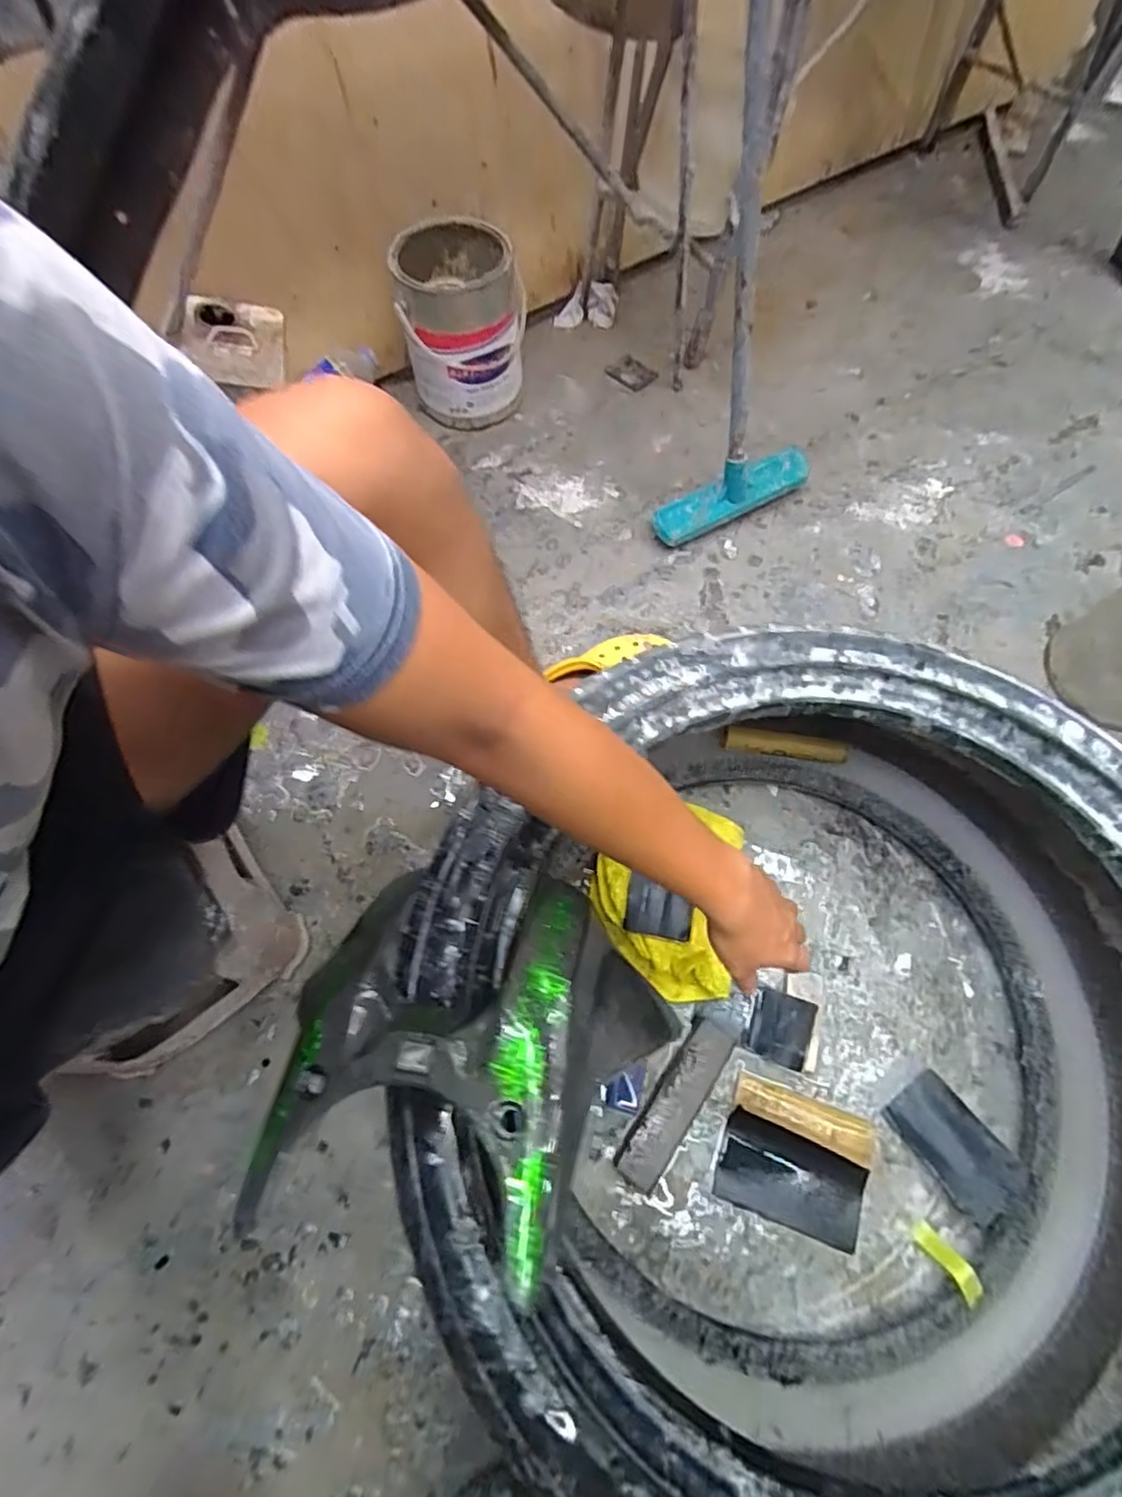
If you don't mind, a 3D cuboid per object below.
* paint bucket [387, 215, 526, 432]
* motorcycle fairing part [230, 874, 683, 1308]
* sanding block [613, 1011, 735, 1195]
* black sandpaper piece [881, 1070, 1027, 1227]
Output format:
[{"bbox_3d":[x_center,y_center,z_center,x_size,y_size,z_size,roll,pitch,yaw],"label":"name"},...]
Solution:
[{"bbox_3d":[-0.139,-0.610,0.923,0.162,0.208,0.178,0,67,-1],"label":"paint bucket"},{"bbox_3d":[-0.054,0.207,0.431,0.252,0.106,0.247,0,68,-1],"label":"motorcycle fairing part"},{"bbox_3d":[0.114,0.352,0.629,0.044,0.025,0.165,35,71,13],"label":"sanding block"},{"bbox_3d":[0.380,0.382,0.610,0.067,0.011,0.110,-38,54,-2],"label":"black sandpaper piece"}]

